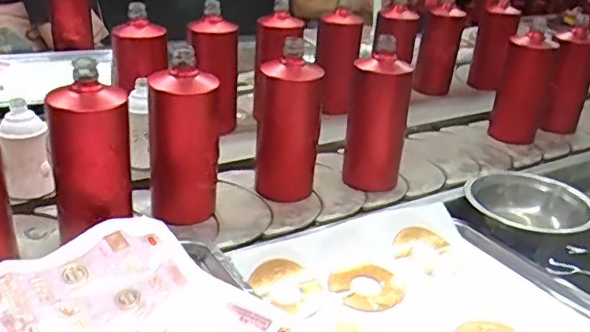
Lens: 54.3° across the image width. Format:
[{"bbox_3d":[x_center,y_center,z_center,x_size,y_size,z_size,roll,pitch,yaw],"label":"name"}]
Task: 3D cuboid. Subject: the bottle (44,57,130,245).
[{"bbox_3d":[-0.221,-0.012,0.627,0.065,0.179,0.067,14,27,19],"label":"bottle"}]

